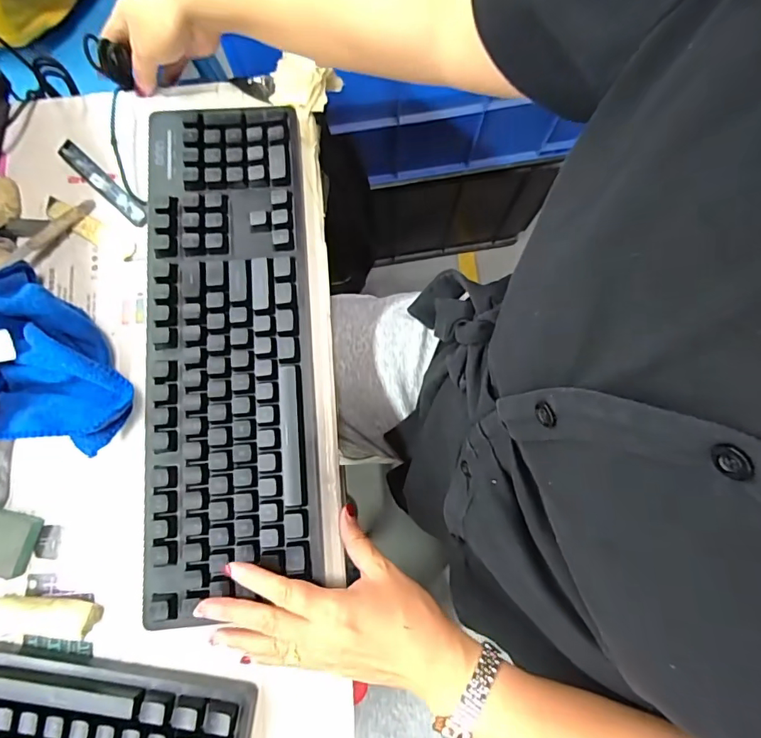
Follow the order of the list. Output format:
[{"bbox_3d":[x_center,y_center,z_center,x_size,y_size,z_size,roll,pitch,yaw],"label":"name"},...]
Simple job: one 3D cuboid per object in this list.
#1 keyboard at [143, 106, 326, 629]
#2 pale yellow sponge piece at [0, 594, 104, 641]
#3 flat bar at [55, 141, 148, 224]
[{"bbox_3d":[-0.126,-0.029,0.394,0.131,0.035,0.414,-4,79,0],"label":"keyboard"},{"bbox_3d":[-0.272,0.194,0.366,0.097,0.020,0.024,3,79,1],"label":"pale yellow sponge piece"},{"bbox_3d":[-0.265,-0.177,0.442,0.115,0.008,0.018,41,82,8],"label":"flat bar"}]

